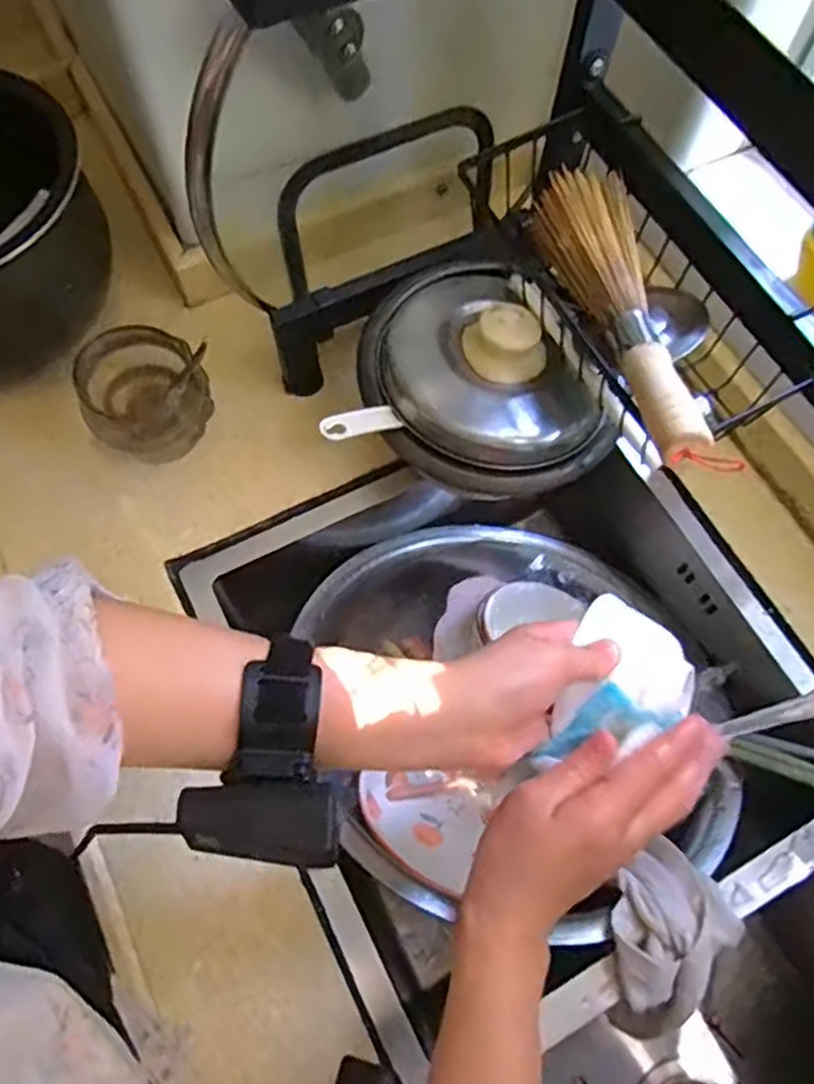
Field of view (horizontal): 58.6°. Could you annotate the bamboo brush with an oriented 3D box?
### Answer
[{"bbox_3d":[0.129,-0.135,0.437,0.058,0.051,0.241,-6,55,-4],"label":"bamboo brush"}]

